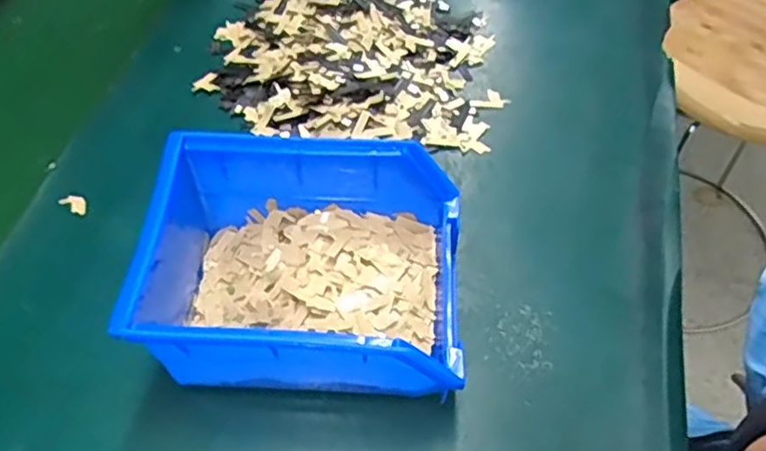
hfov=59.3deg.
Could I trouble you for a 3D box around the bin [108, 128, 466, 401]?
[{"bbox_3d":[-0.039,0.026,0.310,0.146,0.075,0.117,2,53,3],"label":"bin"}]

